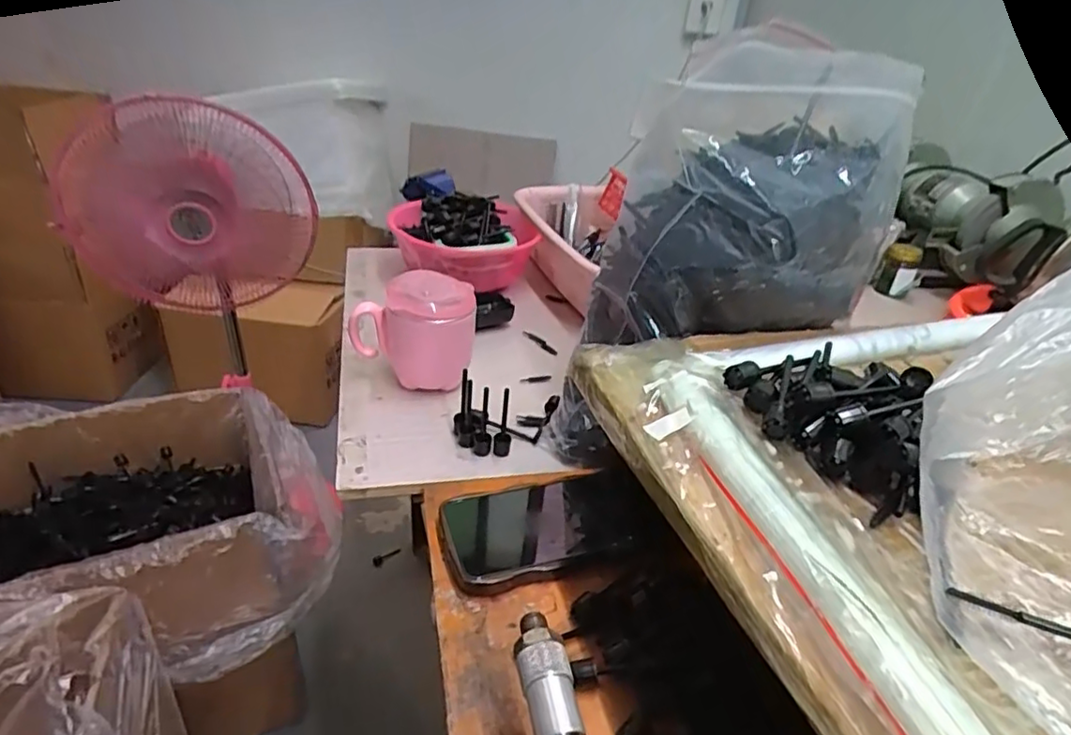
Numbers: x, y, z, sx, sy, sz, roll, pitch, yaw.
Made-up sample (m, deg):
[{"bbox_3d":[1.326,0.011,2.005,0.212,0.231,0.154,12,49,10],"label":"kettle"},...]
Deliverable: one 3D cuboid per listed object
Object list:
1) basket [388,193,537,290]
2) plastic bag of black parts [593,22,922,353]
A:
[{"bbox_3d":[-0.094,-0.157,0.784,0.173,0.097,0.159,-5,33,-17],"label":"basket"},{"bbox_3d":[0.157,-0.119,0.450,0.175,0.197,0.124,-5,33,-17],"label":"plastic bag of black parts"}]

